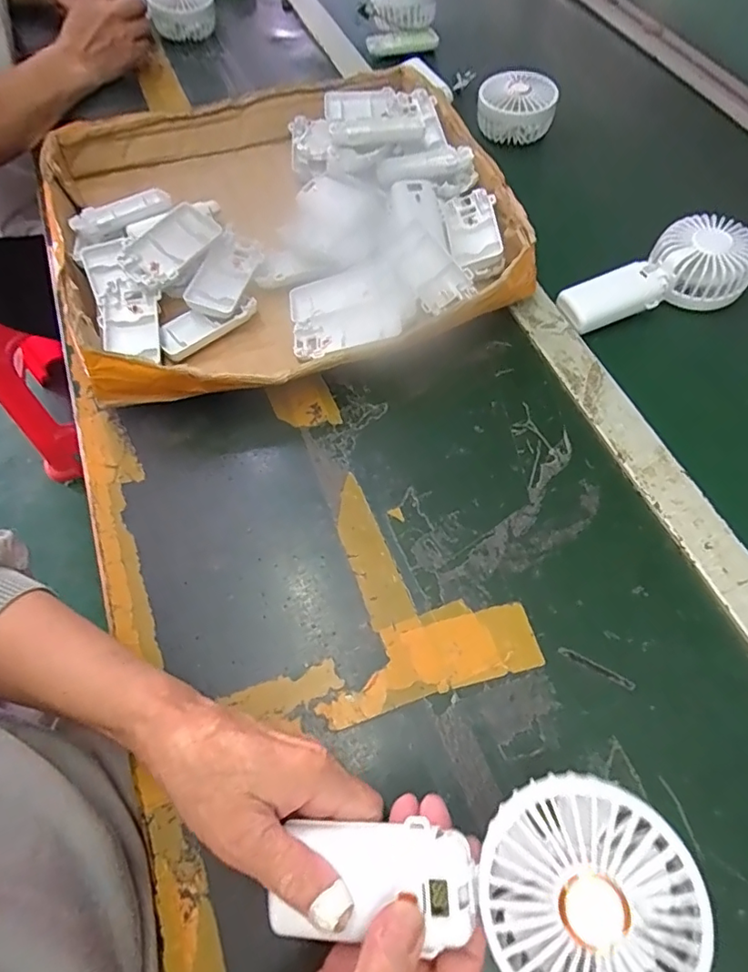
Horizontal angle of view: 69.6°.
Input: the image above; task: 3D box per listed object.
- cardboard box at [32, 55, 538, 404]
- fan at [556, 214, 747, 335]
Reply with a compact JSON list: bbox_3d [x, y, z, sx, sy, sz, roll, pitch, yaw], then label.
[{"bbox_3d":[-0.087,-0.259,0.532,0.406,0.069,0.382,-21,63,-8],"label":"cardboard box"},{"bbox_3d":[0.259,-0.185,0.485,0.166,0.050,0.080,-27,64,-12],"label":"fan"}]

